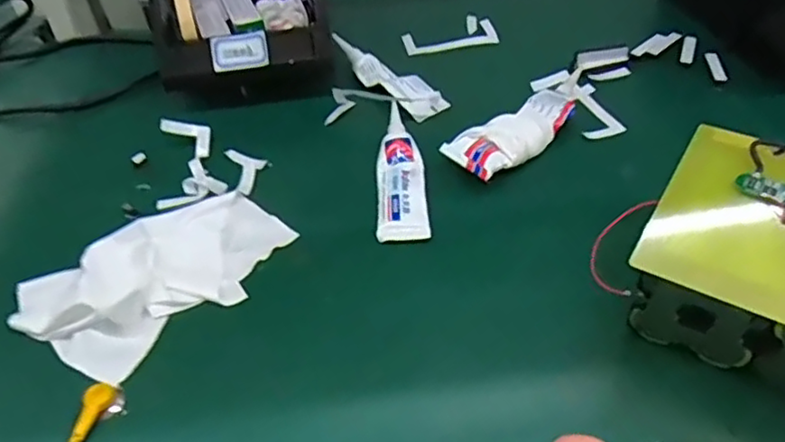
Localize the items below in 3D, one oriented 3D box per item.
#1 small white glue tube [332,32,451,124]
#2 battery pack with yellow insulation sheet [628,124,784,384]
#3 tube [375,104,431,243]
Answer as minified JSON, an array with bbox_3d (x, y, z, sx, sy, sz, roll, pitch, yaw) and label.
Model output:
[{"bbox_3d":[-0.007,-0.144,0.614,0.041,0.021,0.140,-31,51,-25],"label":"small white glue tube"},{"bbox_3d":[0.229,0.025,0.379,0.146,0.078,0.145,24,51,25],"label":"battery pack with yellow insulation sheet"},{"bbox_3d":[0.005,-0.042,0.506,0.037,0.012,0.147,-4,45,0],"label":"tube"}]

